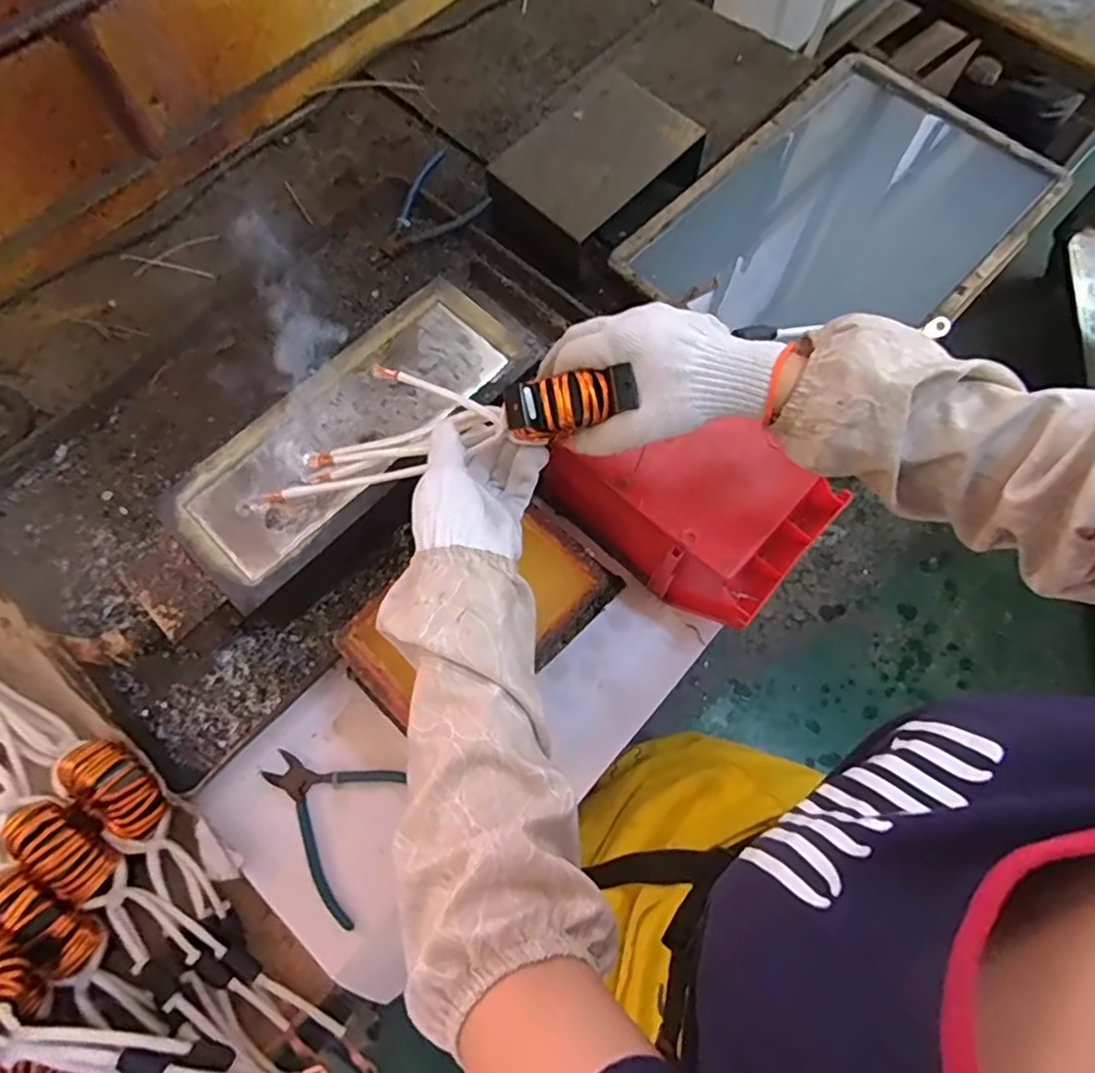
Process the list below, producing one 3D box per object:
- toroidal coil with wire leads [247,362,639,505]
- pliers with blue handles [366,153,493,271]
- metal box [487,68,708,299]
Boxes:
[{"bbox_3d":[-0.088,-0.089,0.484,0.324,0.047,0.095,-8,66,32],"label":"toroidal coil with wire leads"},{"bbox_3d":[-0.148,-0.366,0.735,0.147,0.013,0.084,-43,88,-2],"label":"pliers with blue handles"},{"bbox_3d":[0.051,-0.407,0.729,0.219,0.079,0.146,-43,75,-13],"label":"metal box"}]

